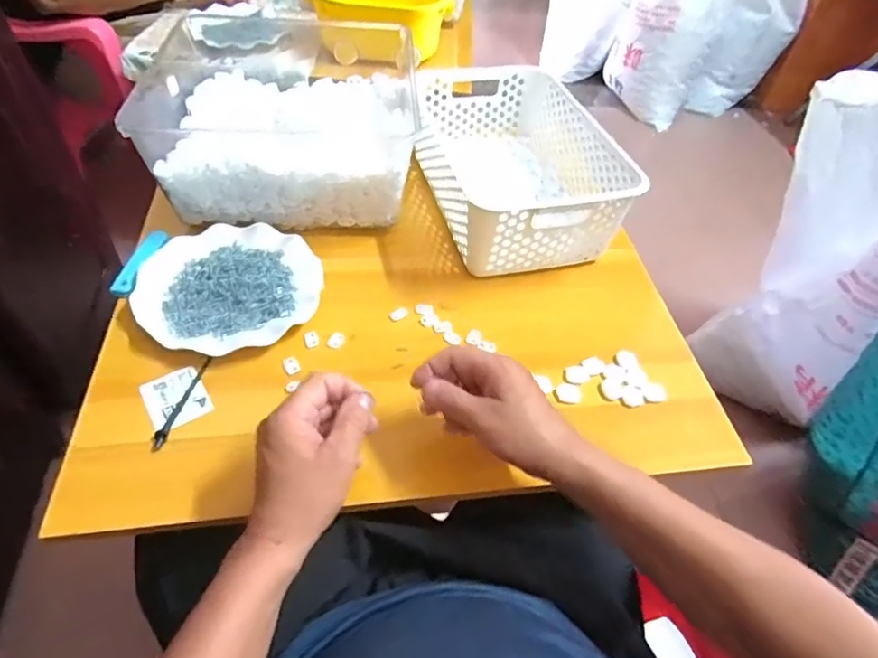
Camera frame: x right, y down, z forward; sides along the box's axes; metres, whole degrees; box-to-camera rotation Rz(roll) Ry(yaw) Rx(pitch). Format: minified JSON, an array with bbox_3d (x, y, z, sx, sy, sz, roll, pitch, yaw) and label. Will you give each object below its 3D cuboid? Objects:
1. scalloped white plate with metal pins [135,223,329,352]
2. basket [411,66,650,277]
[{"bbox_3d":[-0.221,-0.044,0.577,0.183,0.022,0.177,3,49,-4],"label":"scalloped white plate with metal pins"},{"bbox_3d":[0.094,-0.204,0.696,0.194,0.132,0.304,-9,51,-14],"label":"basket"}]

